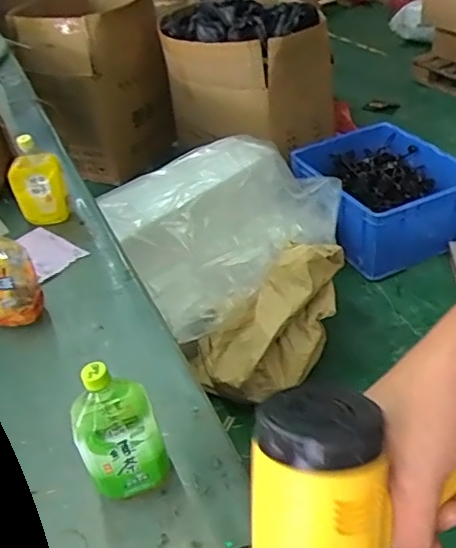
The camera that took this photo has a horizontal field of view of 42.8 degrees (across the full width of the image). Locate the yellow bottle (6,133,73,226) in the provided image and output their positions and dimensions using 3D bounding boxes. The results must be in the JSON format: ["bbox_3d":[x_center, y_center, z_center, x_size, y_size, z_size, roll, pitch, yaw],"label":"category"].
[{"bbox_3d":[-0.438,-0.219,1.336,0.117,0.190,0.086,-14,38,-9],"label":"yellow bottle"}]

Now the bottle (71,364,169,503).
[{"bbox_3d":[-0.139,0.191,0.729,0.094,0.206,0.082,-17,39,-11],"label":"bottle"}]

